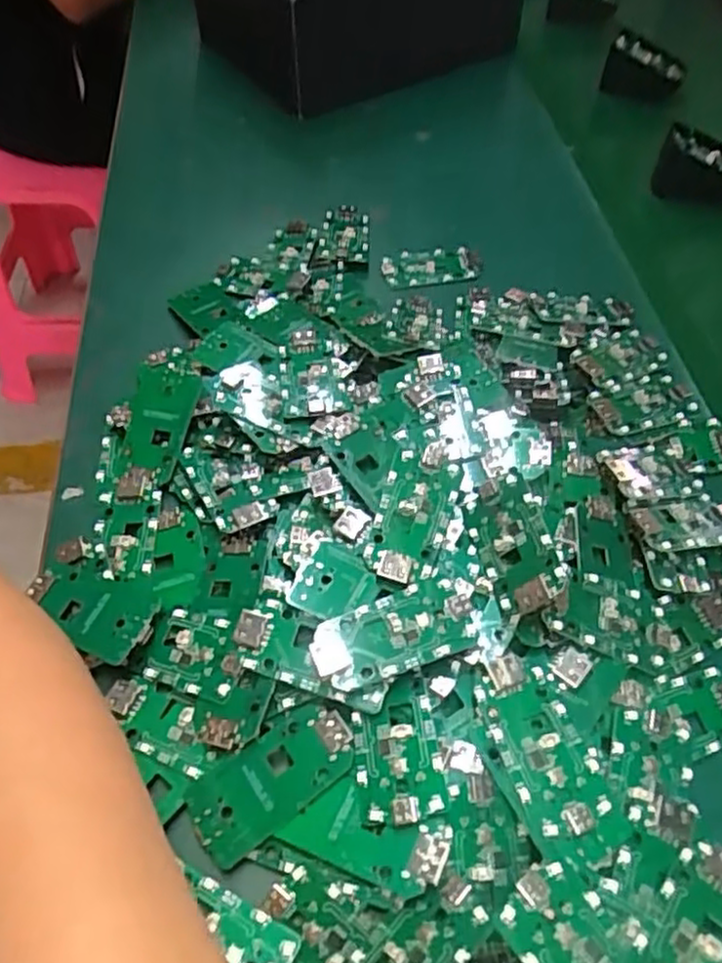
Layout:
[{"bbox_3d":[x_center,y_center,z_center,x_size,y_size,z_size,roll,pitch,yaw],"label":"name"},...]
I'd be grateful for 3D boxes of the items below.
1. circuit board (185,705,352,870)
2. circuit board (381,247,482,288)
[{"bbox_3d":[-0.032,0.109,0.263,0.063,0.004,0.032,-34,60,-11],"label":"circuit board"},{"bbox_3d":[0.046,-0.138,0.458,0.065,0.004,0.035,-8,54,-6],"label":"circuit board"}]

